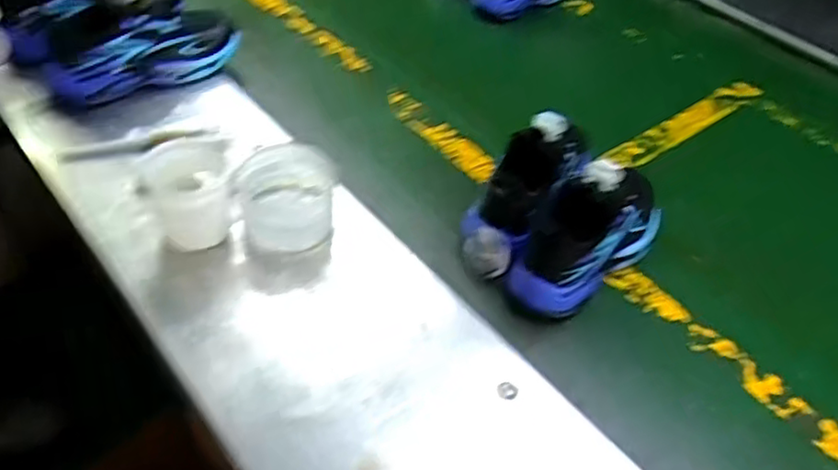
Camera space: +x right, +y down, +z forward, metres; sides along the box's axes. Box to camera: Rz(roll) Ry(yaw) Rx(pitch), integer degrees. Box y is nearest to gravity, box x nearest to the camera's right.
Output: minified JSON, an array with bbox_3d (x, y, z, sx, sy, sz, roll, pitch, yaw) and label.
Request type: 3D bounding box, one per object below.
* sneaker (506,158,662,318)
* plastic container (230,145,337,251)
[{"bbox_3d":[0.172,-0.015,0.652,0.210,0.114,0.083,-33,57,-30],"label":"sneaker"},{"bbox_3d":[-0.127,-0.030,0.649,0.092,0.074,0.089,-6,48,-11],"label":"plastic container"}]

